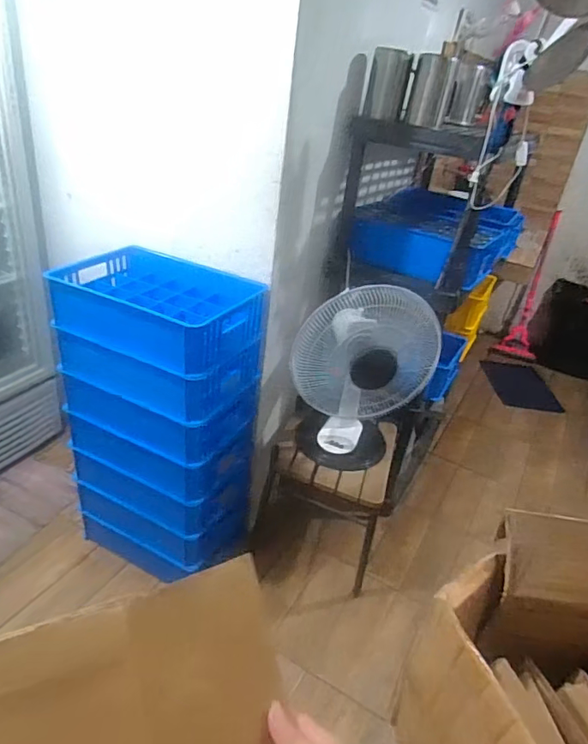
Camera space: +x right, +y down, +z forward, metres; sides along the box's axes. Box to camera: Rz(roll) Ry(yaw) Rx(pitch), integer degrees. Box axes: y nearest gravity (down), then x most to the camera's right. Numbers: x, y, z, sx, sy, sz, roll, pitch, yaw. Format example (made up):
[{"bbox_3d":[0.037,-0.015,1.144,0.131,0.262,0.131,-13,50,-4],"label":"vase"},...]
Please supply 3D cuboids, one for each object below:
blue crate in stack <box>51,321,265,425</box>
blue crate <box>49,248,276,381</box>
[{"bbox_3d":[-0.357,-0.045,1.426,0.446,0.133,0.329,20,33,19],"label":"blue crate in stack"},{"bbox_3d":[-0.350,-0.181,1.384,0.485,0.135,0.362,19,32,18],"label":"blue crate"}]

